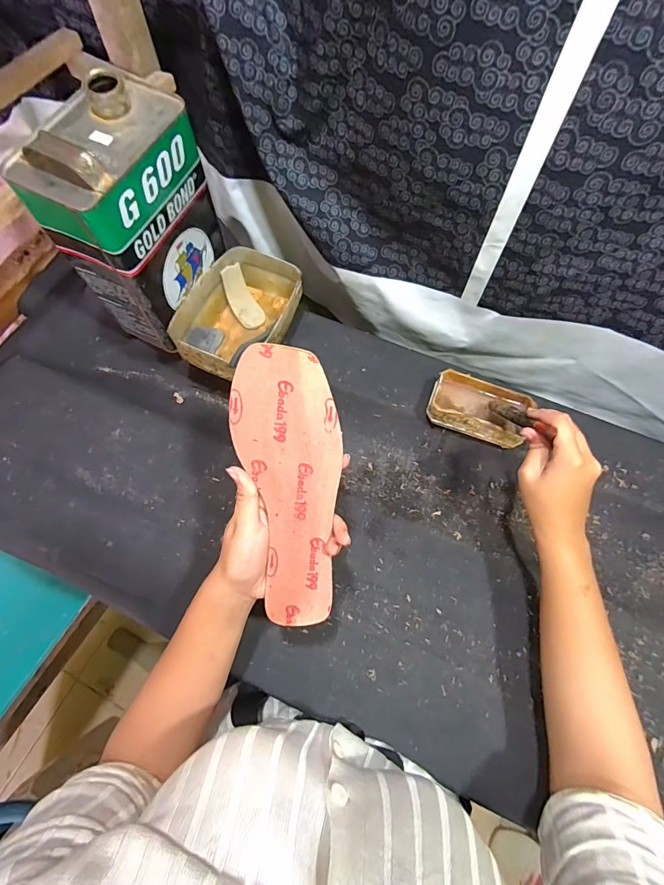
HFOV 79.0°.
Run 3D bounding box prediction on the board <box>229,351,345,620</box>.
[{"bbox_3d":[-0.032,0.043,0.335,0.081,0.005,0.235,-5,102,-4],"label":"board"}]

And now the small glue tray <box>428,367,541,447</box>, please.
[{"bbox_3d":[0.193,-0.044,0.531,0.128,0.040,0.080,21,67,8],"label":"small glue tray"}]

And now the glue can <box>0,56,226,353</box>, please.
[{"bbox_3d":[-0.224,-0.254,0.475,0.107,0.215,0.166,22,67,8],"label":"glue can"}]

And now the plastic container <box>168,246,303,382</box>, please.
[{"bbox_3d":[-0.123,-0.176,0.558,0.129,0.067,0.193,21,67,7],"label":"plastic container"}]

